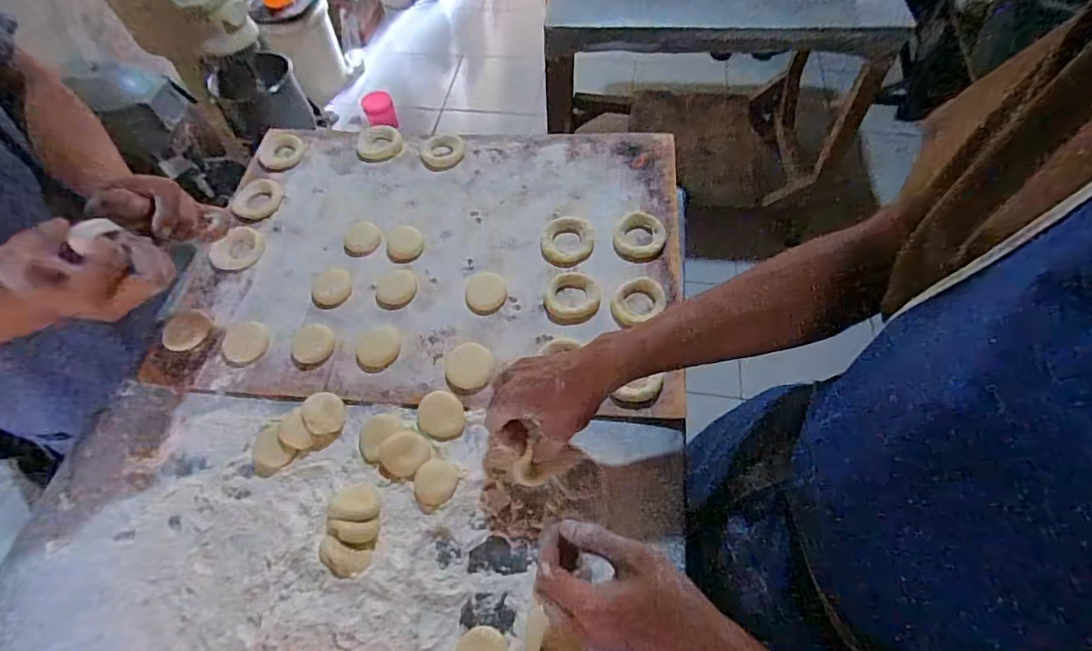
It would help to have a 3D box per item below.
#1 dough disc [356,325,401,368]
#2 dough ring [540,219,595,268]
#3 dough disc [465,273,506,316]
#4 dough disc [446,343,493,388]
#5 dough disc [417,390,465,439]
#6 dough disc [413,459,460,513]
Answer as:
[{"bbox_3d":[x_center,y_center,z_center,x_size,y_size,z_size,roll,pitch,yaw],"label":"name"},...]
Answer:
[{"bbox_3d":[-0.186,0.023,0.587,0.047,0.004,0.050,-2,59,3],"label":"dough disc"},{"bbox_3d":[0.025,-0.103,0.635,0.063,0.016,0.072,0,59,5],"label":"dough ring"},{"bbox_3d":[-0.070,-0.037,0.611,0.049,0.007,0.054,-4,59,2],"label":"dough disc"},{"bbox_3d":[-0.082,0.043,0.565,0.052,0.007,0.051,-2,59,3],"label":"dough disc"},{"bbox_3d":[-0.108,0.090,0.540,0.045,0.006,0.048,-2,59,3],"label":"dough disc"},{"bbox_3d":[-0.105,0.149,0.505,0.043,0.006,0.041,-2,59,3],"label":"dough disc"}]

